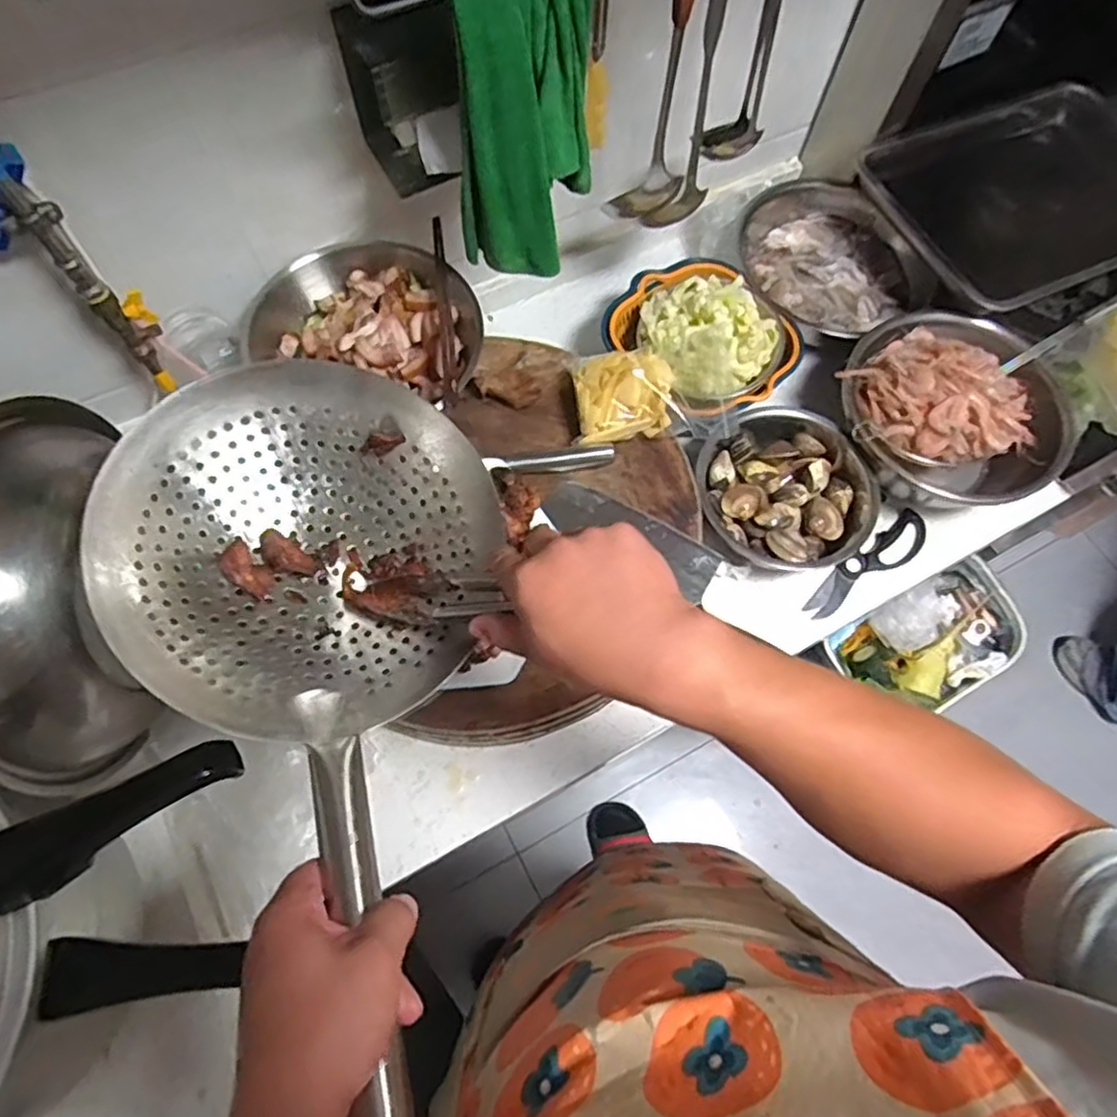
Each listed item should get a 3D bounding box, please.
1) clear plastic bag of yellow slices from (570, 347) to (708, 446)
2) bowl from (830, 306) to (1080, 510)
[{"bbox_3d":[0.077,-0.181,0.759,0.122,0.055,0.106,-10,69,-6],"label":"clear plastic bag of yellow slices"},{"bbox_3d":[0.457,-0.180,0.781,0.247,0.137,0.240,1,68,-1],"label":"bowl"}]

